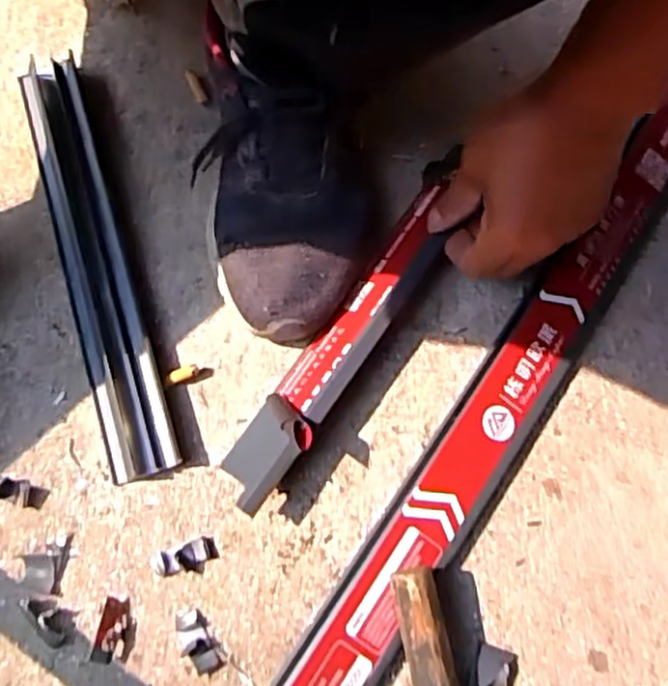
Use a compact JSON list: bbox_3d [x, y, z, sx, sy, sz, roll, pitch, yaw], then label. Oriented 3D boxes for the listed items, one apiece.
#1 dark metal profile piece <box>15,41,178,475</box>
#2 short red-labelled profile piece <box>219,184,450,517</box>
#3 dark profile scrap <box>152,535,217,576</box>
[{"bbox_3d":[-0.171,-0.063,0.500,0.044,0.016,0.324,-17,73,-7],"label":"dark metal profile piece"},{"bbox_3d":[0.006,-0.003,0.466,0.041,0.042,0.241,33,75,8],"label":"short red-labelled profile piece"},{"bbox_3d":[-0.094,0.135,0.442,0.040,0.006,0.018,-17,73,-7],"label":"dark profile scrap"}]

